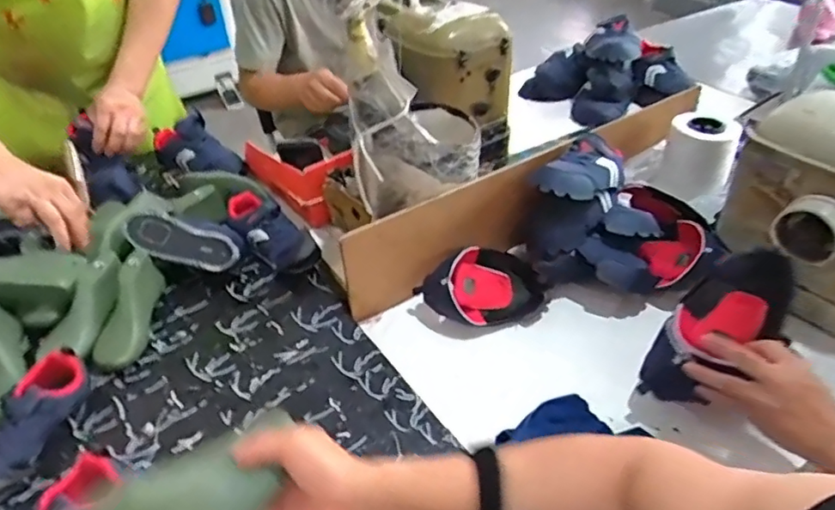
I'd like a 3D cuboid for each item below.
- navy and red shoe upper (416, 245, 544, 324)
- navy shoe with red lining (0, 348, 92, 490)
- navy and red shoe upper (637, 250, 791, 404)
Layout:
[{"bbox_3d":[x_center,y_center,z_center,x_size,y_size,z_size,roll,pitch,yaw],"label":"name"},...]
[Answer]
[{"bbox_3d":[0.098,0.048,0.883,0.189,0.059,0.124,-11,78,-17],"label":"navy and red shoe upper"},{"bbox_3d":[-0.471,0.203,0.694,0.068,0.079,0.174,10,42,14],"label":"navy shoe with red lining"},{"bbox_3d":[0.401,0.089,0.761,0.289,0.130,0.090,-29,47,-27],"label":"navy and red shoe upper"}]

